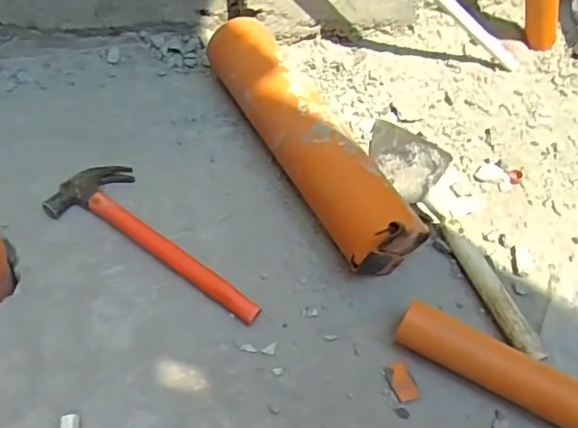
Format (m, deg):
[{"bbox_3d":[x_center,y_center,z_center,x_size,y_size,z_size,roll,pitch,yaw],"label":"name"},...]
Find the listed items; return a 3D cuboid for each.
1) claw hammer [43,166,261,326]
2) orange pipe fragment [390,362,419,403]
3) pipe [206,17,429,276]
[{"bbox_3d":[-0.163,0.024,0.777,0.323,0.030,0.106,27,54,13],"label":"claw hammer"},{"bbox_3d":[0.137,0.201,0.699,0.026,0.007,0.046,-6,54,-12],"label":"orange pipe fragment"},{"bbox_3d":[0.016,-0.112,0.827,0.089,0.123,0.442,-21,58,-22],"label":"pipe"}]

